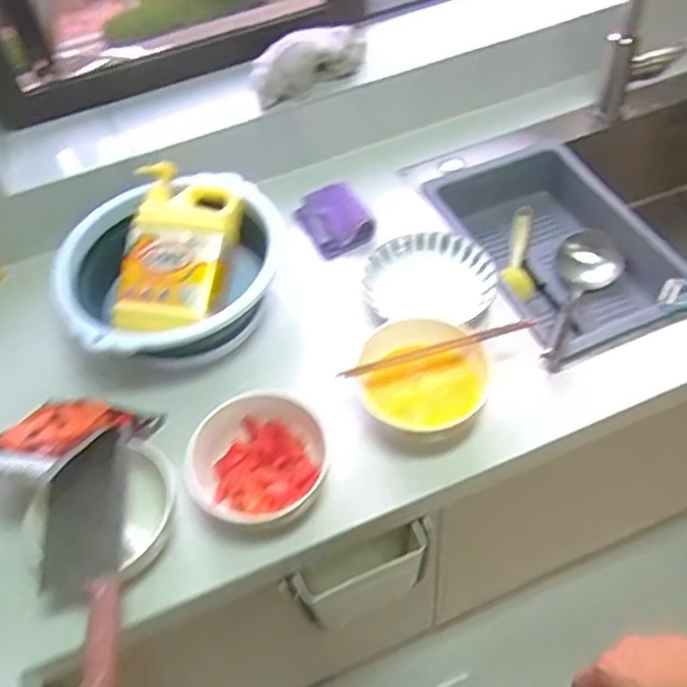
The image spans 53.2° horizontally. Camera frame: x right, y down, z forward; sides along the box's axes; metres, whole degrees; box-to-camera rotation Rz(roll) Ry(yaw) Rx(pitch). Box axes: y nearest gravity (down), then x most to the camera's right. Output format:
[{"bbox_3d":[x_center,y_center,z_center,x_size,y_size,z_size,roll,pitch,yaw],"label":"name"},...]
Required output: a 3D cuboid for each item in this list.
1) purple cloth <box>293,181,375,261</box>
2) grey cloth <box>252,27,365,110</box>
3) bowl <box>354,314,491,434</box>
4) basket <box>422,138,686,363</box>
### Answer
[{"bbox_3d":[-0.019,-0.192,1.018,0.086,0.036,0.128,-25,54,-13],"label":"purple cloth"},{"bbox_3d":[-0.050,-0.425,1.032,0.175,0.069,0.068,-13,53,-4],"label":"grey cloth"},{"bbox_3d":[0.090,0.042,0.790,0.139,0.065,0.132,-30,56,-16],"label":"bowl"},{"bbox_3d":[0.309,-0.127,1.019,0.227,0.133,0.368,-23,54,-12],"label":"basket"}]

